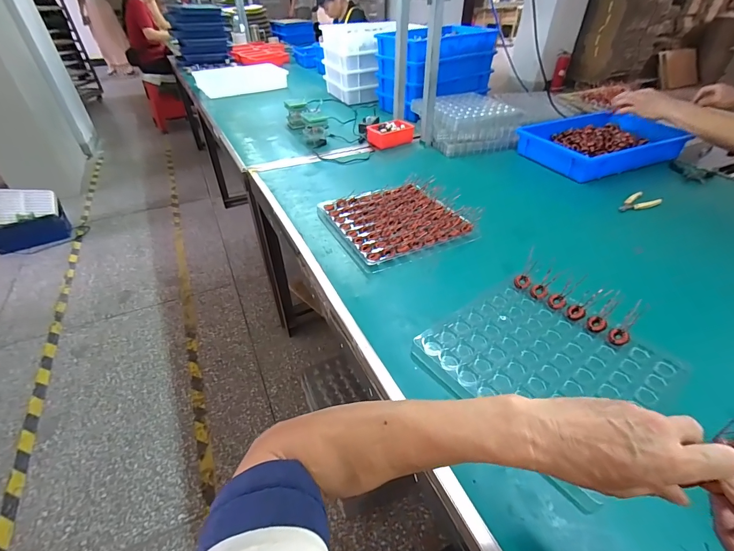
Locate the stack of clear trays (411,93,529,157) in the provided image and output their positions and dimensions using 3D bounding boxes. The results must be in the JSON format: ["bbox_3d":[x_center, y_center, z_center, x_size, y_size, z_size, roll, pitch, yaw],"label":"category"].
[{"bbox_3d":[0.341,-0.548,1.258,0.315,0.109,0.309,-11,41,-12],"label":"stack of clear trays"}]

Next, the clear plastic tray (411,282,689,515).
[{"bbox_3d":[0.261,0.129,0.529,0.281,0.020,0.282,-26,48,-30],"label":"clear plastic tray"}]

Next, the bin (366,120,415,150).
[{"bbox_3d":[0.083,-0.493,1.241,0.152,0.065,0.111,-24,45,-25],"label":"bin"}]

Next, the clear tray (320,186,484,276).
[{"bbox_3d":[0.060,-0.129,0.832,0.278,0.039,0.280,-17,43,-19],"label":"clear tray"}]

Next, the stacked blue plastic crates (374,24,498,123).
[{"bbox_3d":[0.269,-0.863,1.474,0.404,0.270,0.308,-22,44,-24],"label":"stacked blue plastic crates"}]

